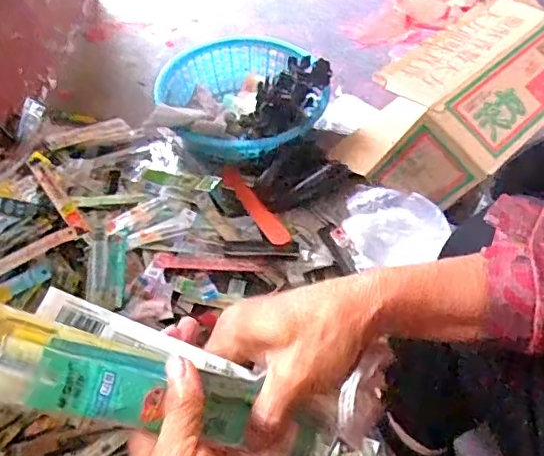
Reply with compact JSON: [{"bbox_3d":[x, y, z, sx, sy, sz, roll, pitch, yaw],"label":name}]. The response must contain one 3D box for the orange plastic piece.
[{"bbox_3d":[-0.033,-0.049,0.950,0.043,0.022,0.209,-27,56,-18],"label":"orange plastic piece"}]

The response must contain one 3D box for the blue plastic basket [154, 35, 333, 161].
[{"bbox_3d":[-0.058,-0.243,1.062,0.321,0.131,0.299,1,52,3],"label":"blue plastic basket"}]

